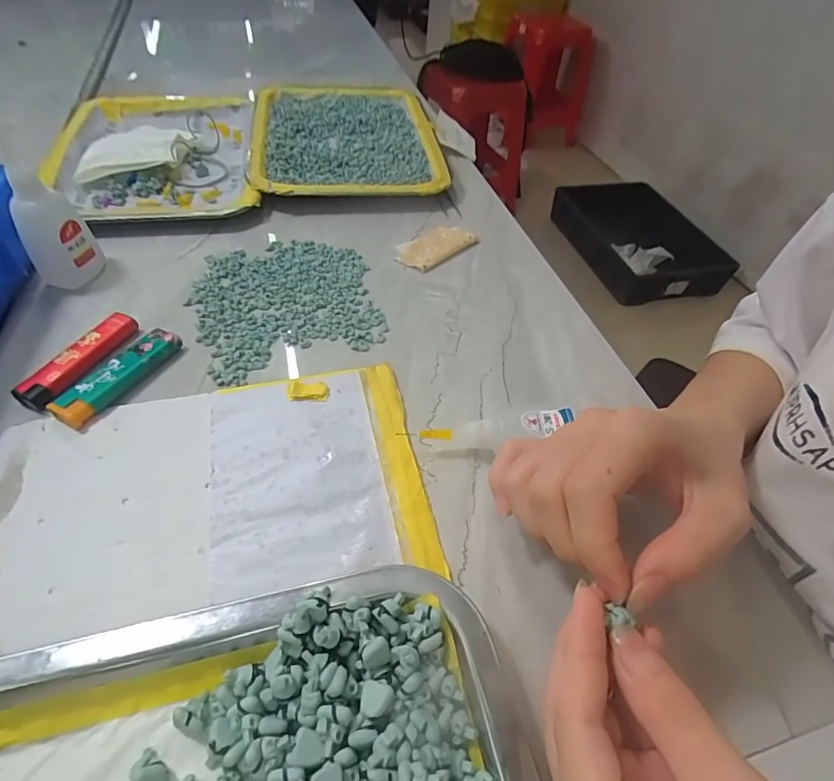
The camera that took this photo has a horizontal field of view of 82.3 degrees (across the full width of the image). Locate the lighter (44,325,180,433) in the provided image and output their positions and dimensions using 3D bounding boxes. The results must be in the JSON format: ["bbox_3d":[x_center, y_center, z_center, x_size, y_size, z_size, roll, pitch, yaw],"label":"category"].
[{"bbox_3d":[-0.180,-0.010,0.290,0.023,0.011,0.079,23,49,14],"label":"lighter"}]

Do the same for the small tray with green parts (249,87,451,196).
[{"bbox_3d":[-0.075,-0.268,0.506,0.183,0.022,0.257,-4,49,-11],"label":"small tray with green parts"}]

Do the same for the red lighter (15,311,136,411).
[{"bbox_3d":[-0.209,-0.021,0.296,0.020,0.009,0.079,21,49,12],"label":"red lighter"}]

